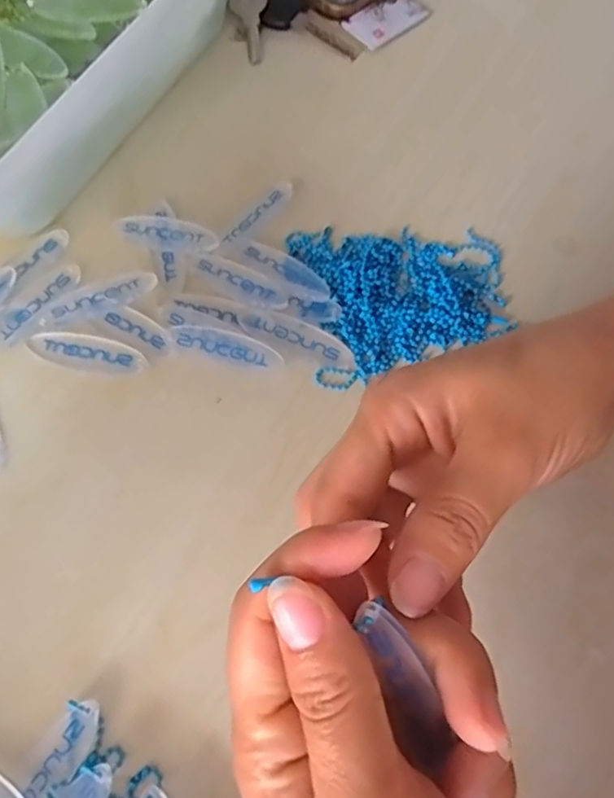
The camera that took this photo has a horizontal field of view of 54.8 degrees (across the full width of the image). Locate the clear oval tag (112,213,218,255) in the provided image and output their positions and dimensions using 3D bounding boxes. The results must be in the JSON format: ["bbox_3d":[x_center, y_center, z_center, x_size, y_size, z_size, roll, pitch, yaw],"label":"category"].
[{"bbox_3d":[-0.071,-0.085,0.299,0.054,0.007,0.019,12,69,4],"label":"clear oval tag"}]

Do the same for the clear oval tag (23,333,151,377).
[{"bbox_3d":[-0.103,-0.022,0.278,0.056,0.004,0.018,10,68,3],"label":"clear oval tag"}]

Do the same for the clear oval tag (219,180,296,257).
[{"bbox_3d":[-0.026,-0.094,0.306,0.013,0.005,0.054,35,72,12],"label":"clear oval tag"}]

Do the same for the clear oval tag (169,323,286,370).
[{"bbox_3d":[-0.037,-0.024,0.275,0.053,0.004,0.017,17,69,6],"label":"clear oval tag"}]

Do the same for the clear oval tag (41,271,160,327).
[{"bbox_3d":[-0.101,-0.050,0.287,0.055,0.004,0.018,-23,70,-10],"label":"clear oval tag"}]

